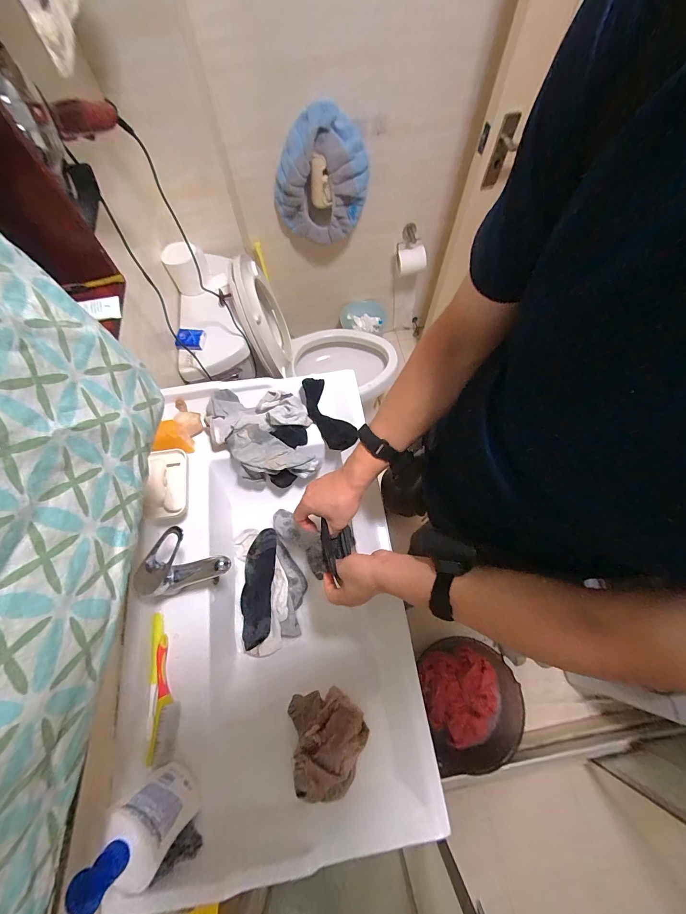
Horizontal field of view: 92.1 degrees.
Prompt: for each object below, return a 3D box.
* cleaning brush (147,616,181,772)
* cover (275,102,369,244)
[{"bbox_3d":[-0.297,0.370,0.540,0.040,0.031,0.209,-15,67,-6],"label":"cleaning brush"},{"bbox_3d":[-0.078,-0.953,1.163,0.320,0.384,0.088,-3,67,-1],"label":"cover"}]

